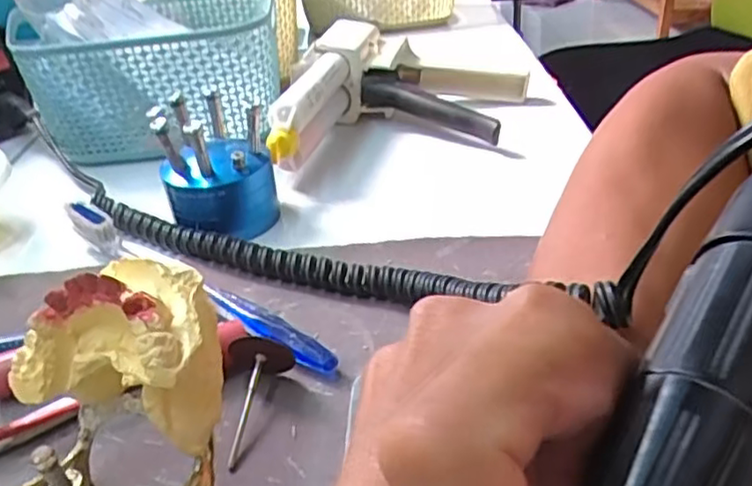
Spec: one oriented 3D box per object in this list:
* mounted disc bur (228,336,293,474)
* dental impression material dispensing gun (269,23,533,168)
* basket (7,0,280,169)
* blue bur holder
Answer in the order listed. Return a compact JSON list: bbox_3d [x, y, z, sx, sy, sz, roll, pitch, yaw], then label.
[{"bbox_3d":[-0.047,0.060,0.247,0.022,0.021,0.048,3,52,13],"label":"mounted disc bur"},{"bbox_3d":[0.019,-0.098,0.458,0.156,0.067,0.193,3,34,12],"label":"dental impression material dispensing gun"},{"bbox_3d":[-0.153,-0.119,0.476,0.162,0.081,0.122,-10,33,-6],"label":"basket"},{"bbox_3d":[-0.085,-0.044,0.360,0.057,0.062,0.056,-13,34,-12],"label":"blue bur holder"}]

